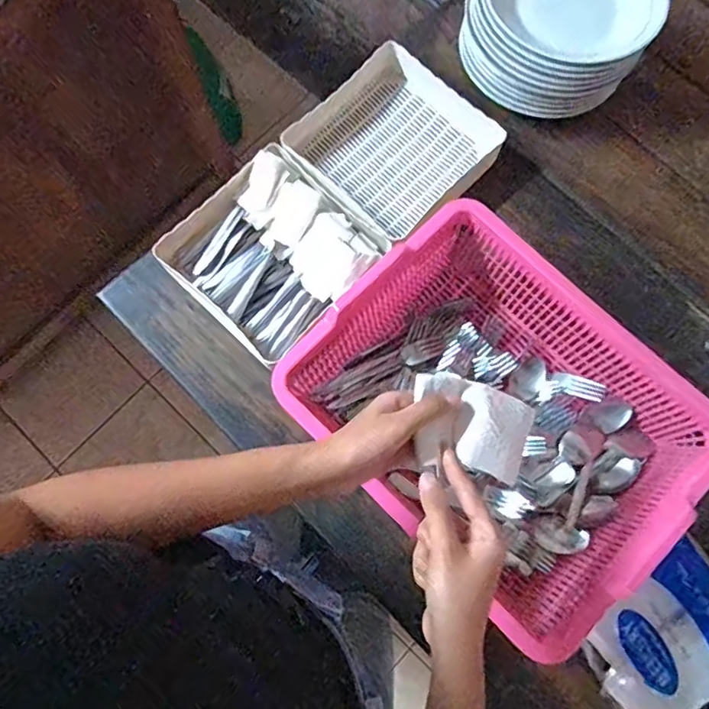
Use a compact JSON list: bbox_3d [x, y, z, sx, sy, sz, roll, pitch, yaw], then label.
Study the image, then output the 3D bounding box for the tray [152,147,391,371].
[{"bbox_3d":[-0.104,-0.127,0.678,0.212,0.064,0.204,43,79,9],"label":"tray"}]

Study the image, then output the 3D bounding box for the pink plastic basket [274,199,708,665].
[{"bbox_3d":[0.162,0.053,0.601,0.321,0.118,0.383,-42,80,-10],"label":"pink plastic basket"}]

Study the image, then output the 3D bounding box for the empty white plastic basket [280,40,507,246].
[{"bbox_3d":[0.048,-0.282,0.732,0.242,0.067,0.231,-43,80,-10],"label":"empty white plastic basket"}]

